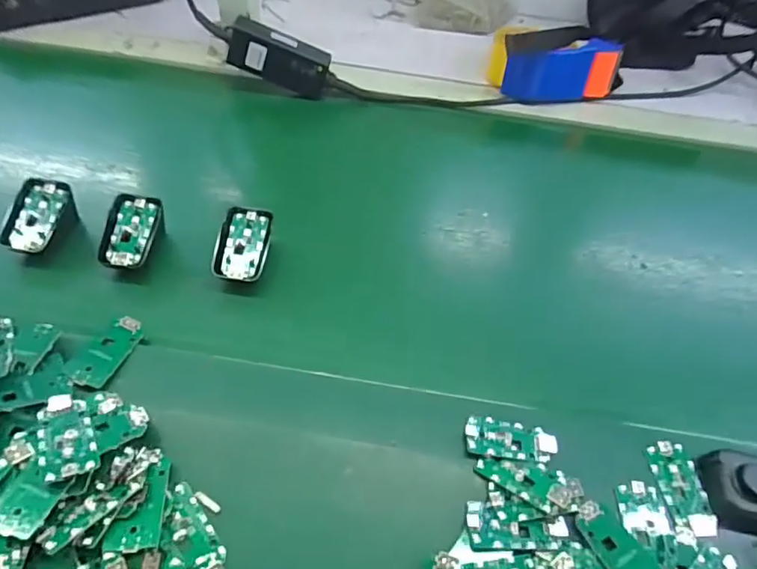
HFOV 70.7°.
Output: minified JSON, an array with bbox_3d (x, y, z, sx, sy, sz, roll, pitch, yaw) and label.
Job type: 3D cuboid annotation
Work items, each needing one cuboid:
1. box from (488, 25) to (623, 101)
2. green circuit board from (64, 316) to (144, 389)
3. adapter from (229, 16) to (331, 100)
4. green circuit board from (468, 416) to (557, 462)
[{"bbox_3d":[0.228,-0.280,0.674,0.163,0.082,0.052,0,51,-6],"label":"box"},{"bbox_3d":[-0.206,0.050,0.408,0.029,0.004,0.064,23,45,1],"label":"green circuit board"},{"bbox_3d":[-0.116,-0.266,0.631,0.116,0.052,0.026,19,50,-16],"label":"adapter"},{"bbox_3d":[0.096,0.113,0.391,0.063,0.007,0.031,5,51,-2],"label":"green circuit board"}]

